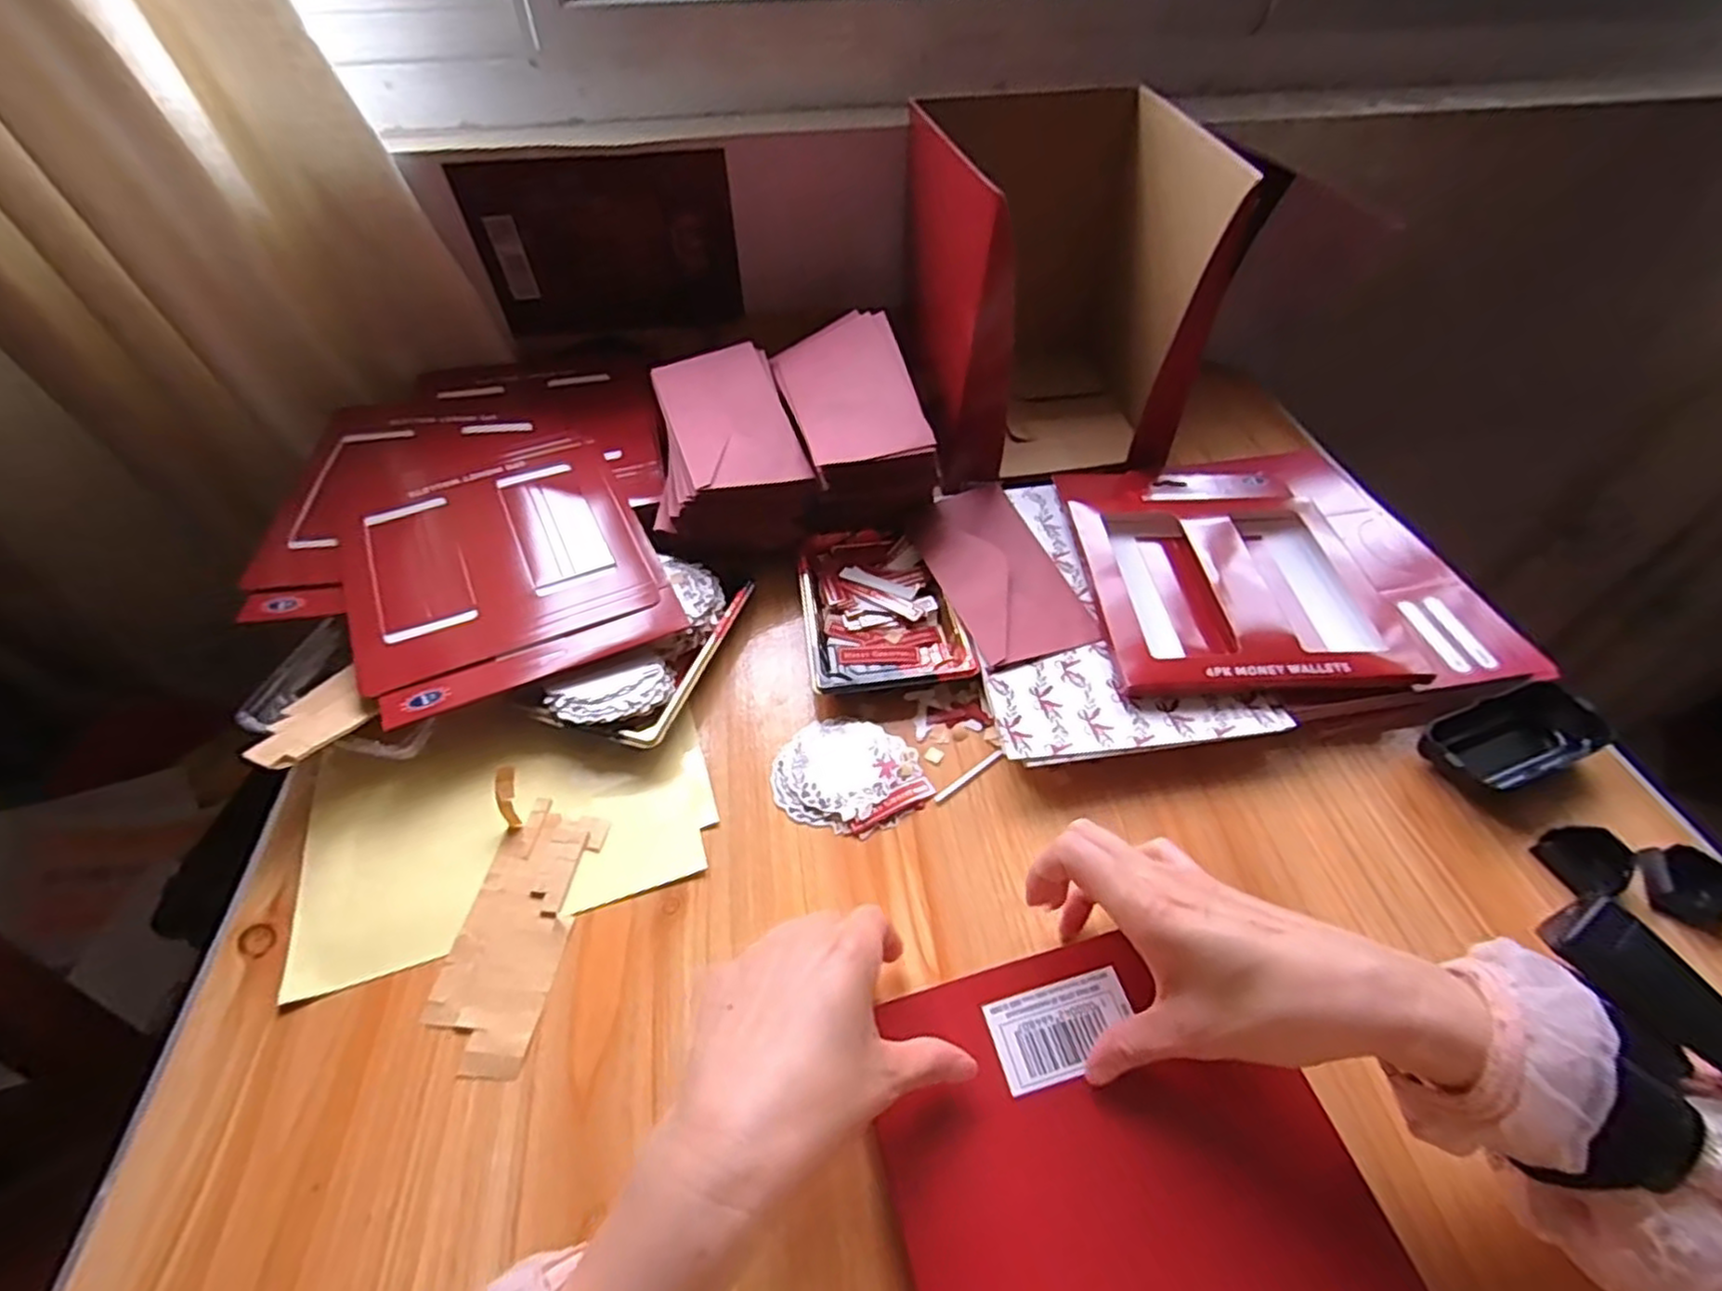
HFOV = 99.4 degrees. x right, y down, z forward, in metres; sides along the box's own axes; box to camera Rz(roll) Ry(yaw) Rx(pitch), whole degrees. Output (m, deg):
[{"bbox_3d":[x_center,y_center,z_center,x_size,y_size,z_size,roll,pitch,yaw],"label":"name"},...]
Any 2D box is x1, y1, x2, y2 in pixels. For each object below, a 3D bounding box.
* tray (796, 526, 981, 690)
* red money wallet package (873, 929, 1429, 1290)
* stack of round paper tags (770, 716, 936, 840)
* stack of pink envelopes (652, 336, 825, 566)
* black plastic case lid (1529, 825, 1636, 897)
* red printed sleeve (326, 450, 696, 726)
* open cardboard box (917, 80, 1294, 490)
[{"bbox_3d":[0.012,-0.029,0.542,0.108,0.029,0.150,-7,49,-5],"label":"tray"},{"bbox_3d":[0.118,0.247,0.300,0.191,0.018,0.232,-13,55,-10],"label":"red money wallet package"},{"bbox_3d":[-0.006,0.079,0.459,0.096,0.007,0.079,13,50,12],"label":"stack of round paper tags"},{"bbox_3d":[-0.115,-0.162,0.599,0.117,0.063,0.197,-13,50,-11],"label":"stack of pink envelopes"},{"bbox_3d":[0.403,0.118,0.405,0.030,0.021,0.038,-18,51,-14],"label":"black plastic case lid"},{"bbox_3d":[-0.267,-0.067,0.541,0.200,0.008,0.246,-22,55,-19],"label":"red printed sleeve"},{"bbox_3d":[0.162,-0.303,0.640,0.209,0.242,0.260,-6,48,-4],"label":"open cardboard box"}]

